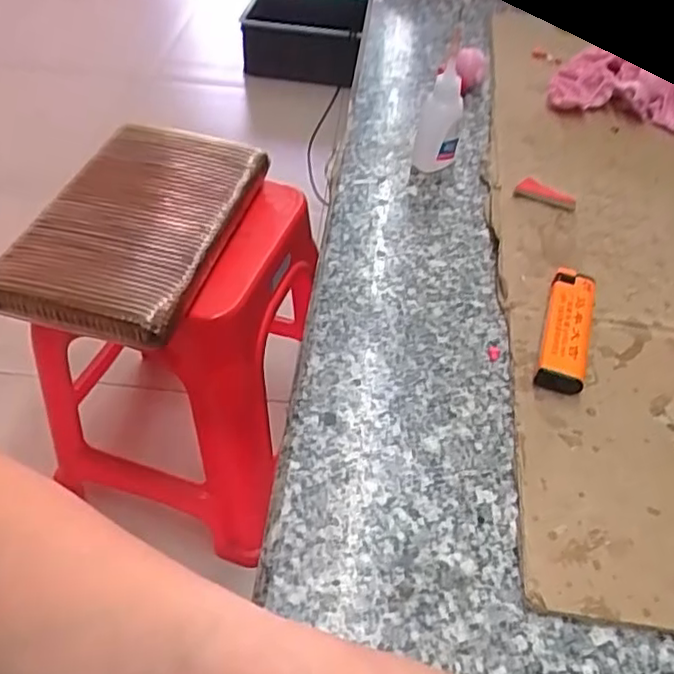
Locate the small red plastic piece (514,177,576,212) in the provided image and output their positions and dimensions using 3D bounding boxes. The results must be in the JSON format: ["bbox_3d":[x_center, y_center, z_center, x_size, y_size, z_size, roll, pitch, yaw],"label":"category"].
[{"bbox_3d":[0.137,-0.093,0.430,0.039,0.010,0.010,27,51,19],"label":"small red plastic piece"}]

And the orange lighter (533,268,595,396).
[{"bbox_3d":[0.121,-0.005,0.345,0.023,0.015,0.080,16,48,10],"label":"orange lighter"}]

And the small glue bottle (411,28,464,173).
[{"bbox_3d":[0.070,-0.150,0.431,0.028,0.089,0.022,11,48,6],"label":"small glue bottle"}]

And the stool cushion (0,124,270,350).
[{"bbox_3d":[-0.241,-0.139,0.806,0.227,0.044,0.358,14,48,8],"label":"stool cushion"}]

